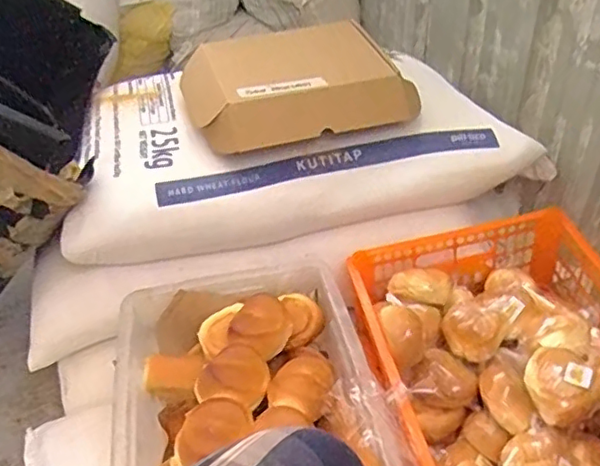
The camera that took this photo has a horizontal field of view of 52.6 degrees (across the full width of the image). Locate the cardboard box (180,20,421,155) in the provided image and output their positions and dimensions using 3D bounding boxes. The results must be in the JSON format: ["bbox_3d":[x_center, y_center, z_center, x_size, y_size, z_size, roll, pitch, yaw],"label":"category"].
[{"bbox_3d":[-0.007,-0.239,0.928,0.321,0.087,0.216,-13,43,-10],"label":"cardboard box"}]

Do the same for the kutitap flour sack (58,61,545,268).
[{"bbox_3d":[-0.007,-0.160,0.987,0.705,0.124,0.338,-11,42,-7],"label":"kutitap flour sack"}]

